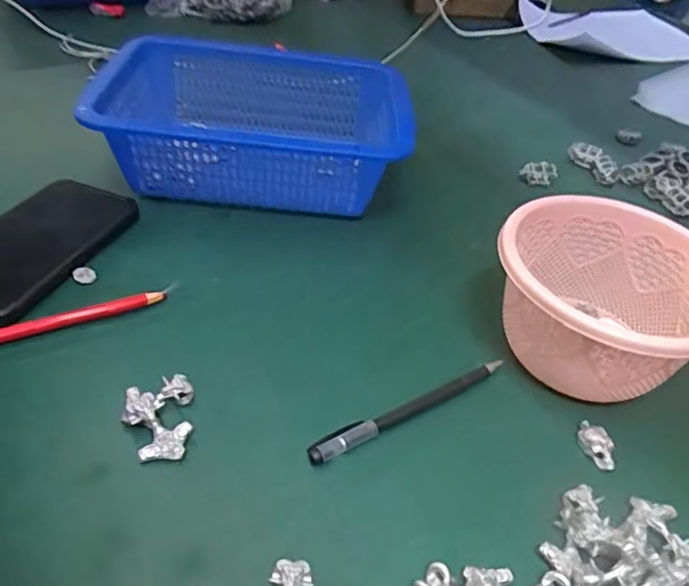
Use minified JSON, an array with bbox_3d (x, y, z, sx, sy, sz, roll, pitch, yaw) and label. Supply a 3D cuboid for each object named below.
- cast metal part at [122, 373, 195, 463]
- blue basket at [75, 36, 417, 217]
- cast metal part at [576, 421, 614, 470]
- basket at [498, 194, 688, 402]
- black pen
[{"bbox_3d":[-0.107,0.070,0.340,0.036,0.025,0.050,-3,43,-11],"label":"cast metal part"},{"bbox_3d":[-0.075,-0.144,0.544,0.256,0.122,0.191,4,42,-5],"label":"blue basket"},{"bbox_3d":[0.157,0.094,0.368,0.017,0.010,0.031,-7,44,-16],"label":"cast metal part"},{"bbox_3d":[0.176,0.008,0.403,0.138,0.083,0.136,4,42,-3],"label":"basket"},{"bbox_3d":[0.042,0.070,0.372,0.147,0.013,0.012,-20,49,-27],"label":"black pen"}]

